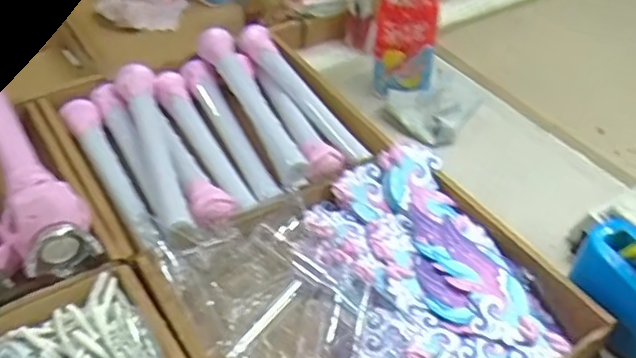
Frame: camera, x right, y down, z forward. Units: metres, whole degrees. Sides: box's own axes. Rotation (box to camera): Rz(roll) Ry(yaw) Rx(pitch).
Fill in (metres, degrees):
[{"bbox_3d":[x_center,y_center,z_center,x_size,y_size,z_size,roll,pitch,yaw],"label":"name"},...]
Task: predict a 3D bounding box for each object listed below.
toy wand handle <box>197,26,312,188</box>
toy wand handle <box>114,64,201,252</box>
[{"bbox_3d":[-0.089,-0.109,0.899,0.055,0.060,0.319,-20,47,-22],"label":"toy wand handle"},{"bbox_3d":[-0.206,-0.036,0.814,0.052,0.048,0.332,-13,45,-17],"label":"toy wand handle"}]

